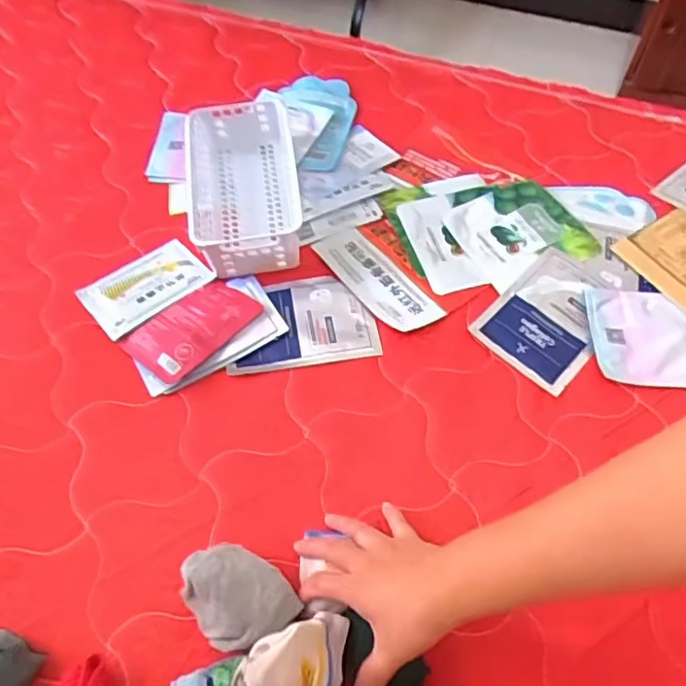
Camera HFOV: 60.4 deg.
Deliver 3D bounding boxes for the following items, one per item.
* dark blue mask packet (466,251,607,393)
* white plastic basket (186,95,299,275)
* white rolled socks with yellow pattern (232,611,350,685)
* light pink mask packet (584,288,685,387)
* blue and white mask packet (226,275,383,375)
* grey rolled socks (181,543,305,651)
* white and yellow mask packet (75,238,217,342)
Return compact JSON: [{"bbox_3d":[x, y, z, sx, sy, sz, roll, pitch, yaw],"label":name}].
[{"bbox_3d":[0.237,-0.028,0.670,0.116,0.013,0.154,40,71,19],"label":"dark blue mask packet"},{"bbox_3d":[-0.127,-0.202,0.743,0.134,0.068,0.258,-12,58,-7],"label":"white plastic basket"},{"bbox_3d":[-0.036,0.230,0.432,0.070,0.045,0.071,7,58,5],"label":"white rolled socks with yellow pattern"},{"bbox_3d":[0.354,-0.006,0.650,0.154,0.013,0.118,2,57,2],"label":"light pink mask packet"},{"bbox_3d":[-0.047,-0.026,0.668,0.161,0.005,0.118,-9,57,-4],"label":"blue and white mask packet"},{"bbox_3d":[-0.089,0.207,0.488,0.073,0.055,0.081,-39,64,-21],"label":"grey rolled socks"},{"bbox_3d":[-0.234,-0.069,0.699,0.138,0.009,0.093,-37,64,-21],"label":"white and yellow mask packet"}]

